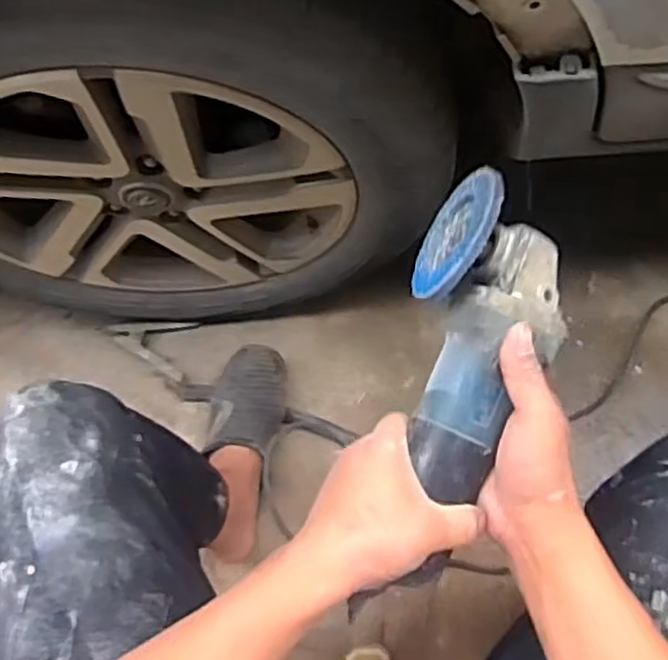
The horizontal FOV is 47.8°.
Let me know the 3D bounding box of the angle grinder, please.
[{"bbox_3d":[0.101,0.031,0.539,0.098,0.088,0.272,9,93,5],"label":"angle grinder"}]

